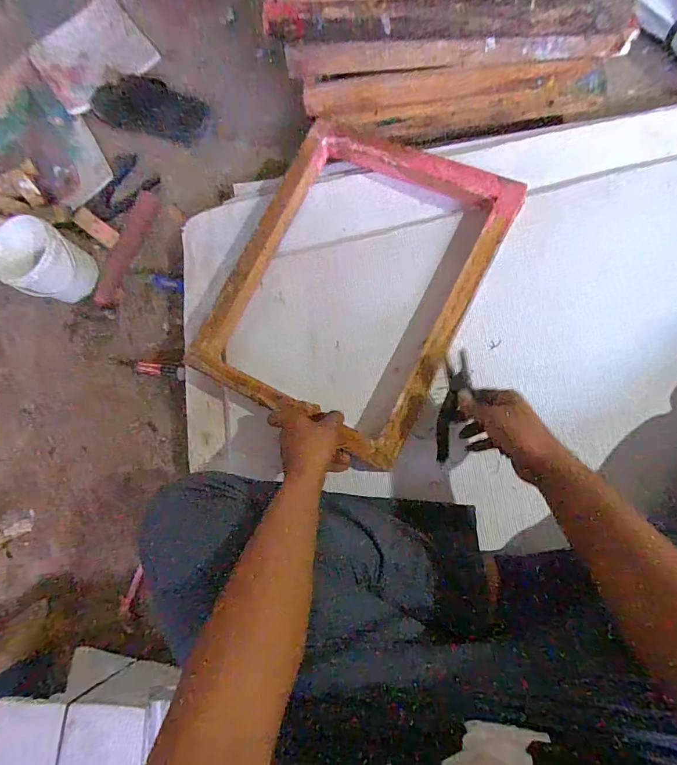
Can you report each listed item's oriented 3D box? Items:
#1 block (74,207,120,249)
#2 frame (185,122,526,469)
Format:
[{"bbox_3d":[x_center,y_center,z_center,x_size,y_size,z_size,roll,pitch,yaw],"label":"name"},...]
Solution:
[{"bbox_3d":[-0.469,-0.300,0.811,0.098,0.016,0.037,37,87,7],"label":"block"},{"bbox_3d":[0.018,-0.162,0.637,0.363,0.057,0.467,27,87,19],"label":"frame"}]

